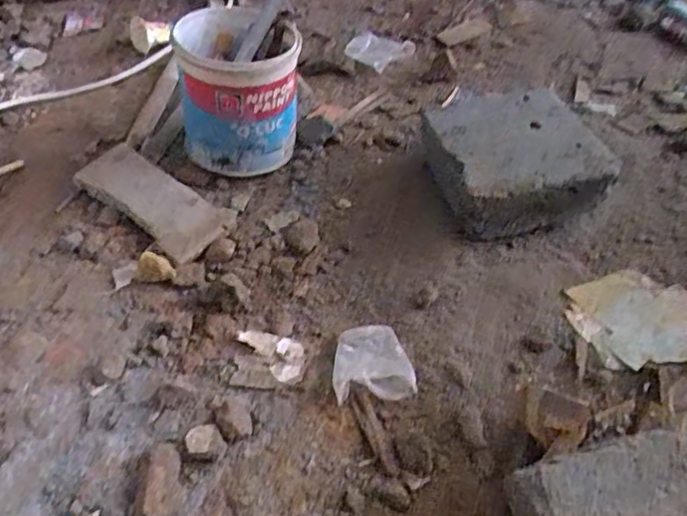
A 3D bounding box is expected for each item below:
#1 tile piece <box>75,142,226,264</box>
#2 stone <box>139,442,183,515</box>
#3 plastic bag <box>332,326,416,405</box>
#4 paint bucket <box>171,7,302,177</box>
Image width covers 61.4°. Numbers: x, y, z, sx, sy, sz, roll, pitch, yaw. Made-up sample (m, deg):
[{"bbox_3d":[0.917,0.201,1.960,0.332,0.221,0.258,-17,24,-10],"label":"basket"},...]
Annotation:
[{"bbox_3d":[-0.290,-0.092,0.865,0.285,0.030,0.105,33,57,32],"label":"tile piece"},{"bbox_3d":[-0.173,0.216,0.549,0.039,0.025,0.088,-13,46,-7],"label":"stone"},{"bbox_3d":[0.031,0.113,0.641,0.085,0.016,0.090,-5,45,1],"label":"plastic bag"},{"bbox_3d":[-0.165,-0.263,0.900,0.191,0.195,0.194,-3,45,3],"label":"paint bucket"}]

